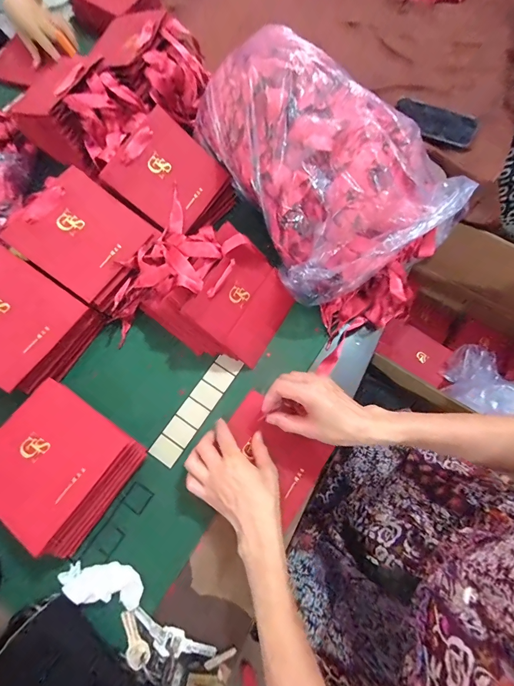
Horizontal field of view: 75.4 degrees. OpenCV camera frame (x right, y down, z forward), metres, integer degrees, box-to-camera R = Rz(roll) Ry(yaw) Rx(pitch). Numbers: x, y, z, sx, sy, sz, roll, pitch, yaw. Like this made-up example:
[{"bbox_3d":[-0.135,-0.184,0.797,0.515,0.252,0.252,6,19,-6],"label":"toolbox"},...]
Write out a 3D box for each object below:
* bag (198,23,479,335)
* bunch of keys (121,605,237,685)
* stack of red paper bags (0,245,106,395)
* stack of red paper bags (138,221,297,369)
[{"bbox_3d":[0.092,-0.246,0.492,0.241,0.181,0.428,-30,73,-11],"label":"bag"},{"bbox_3d":[-0.096,0.349,0.373,0.127,0.028,0.045,17,70,6],"label":"bunch of keys"},{"bbox_3d":[-0.325,-0.032,0.434,0.191,0.043,0.140,36,69,-10],"label":"stack of red paper bags"},{"bbox_3d":[-0.050,-0.068,0.475,0.178,0.096,0.157,32,73,11],"label":"stack of red paper bags"}]

